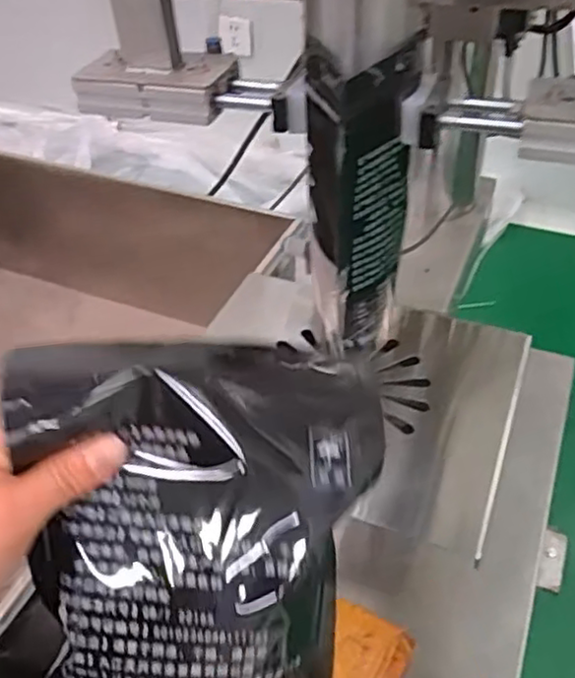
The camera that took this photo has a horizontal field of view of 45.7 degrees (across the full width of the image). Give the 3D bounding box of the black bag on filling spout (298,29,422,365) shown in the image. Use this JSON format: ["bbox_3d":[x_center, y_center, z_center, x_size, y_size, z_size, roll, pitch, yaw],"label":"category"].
[{"bbox_3d":[0.049,-0.072,0.473,0.073,0.230,0.073,2,41,4],"label":"black bag on filling spout"}]

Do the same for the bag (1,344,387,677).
[{"bbox_3d":[-0.037,0.112,0.300,0.153,0.215,0.041,-1,-1,-8],"label":"bag"}]

